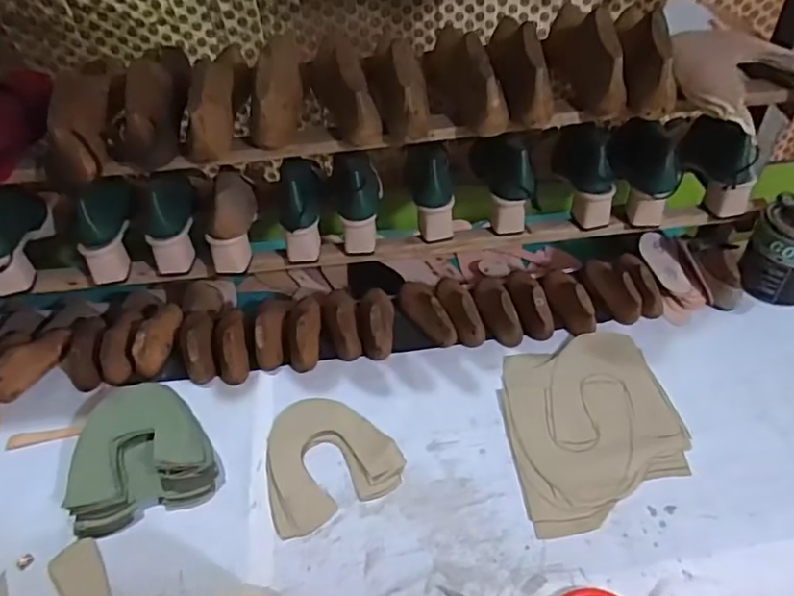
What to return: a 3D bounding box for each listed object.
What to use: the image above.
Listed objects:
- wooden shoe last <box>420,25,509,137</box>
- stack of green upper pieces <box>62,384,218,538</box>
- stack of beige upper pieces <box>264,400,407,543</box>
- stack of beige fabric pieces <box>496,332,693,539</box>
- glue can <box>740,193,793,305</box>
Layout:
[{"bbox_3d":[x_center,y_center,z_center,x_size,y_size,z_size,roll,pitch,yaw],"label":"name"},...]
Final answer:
[{"bbox_3d":[0.080,-0.303,0.773,0.068,0.100,0.257,-14,47,-9],"label":"wooden shoe last"},{"bbox_3d":[-0.330,0.187,0.763,0.164,0.043,0.190,-16,47,-10],"label":"stack of green upper pieces"},{"bbox_3d":[-0.090,0.198,0.760,0.167,0.010,0.174,-18,48,-12],"label":"stack of beige upper pieces"},{"bbox_3d":[0.254,0.162,0.766,0.216,0.010,0.266,-6,46,-1],"label":"stack of beige fabric pieces"},{"bbox_3d":[0.580,-0.066,0.866,0.113,0.134,0.094,28,55,28],"label":"glue can"}]

